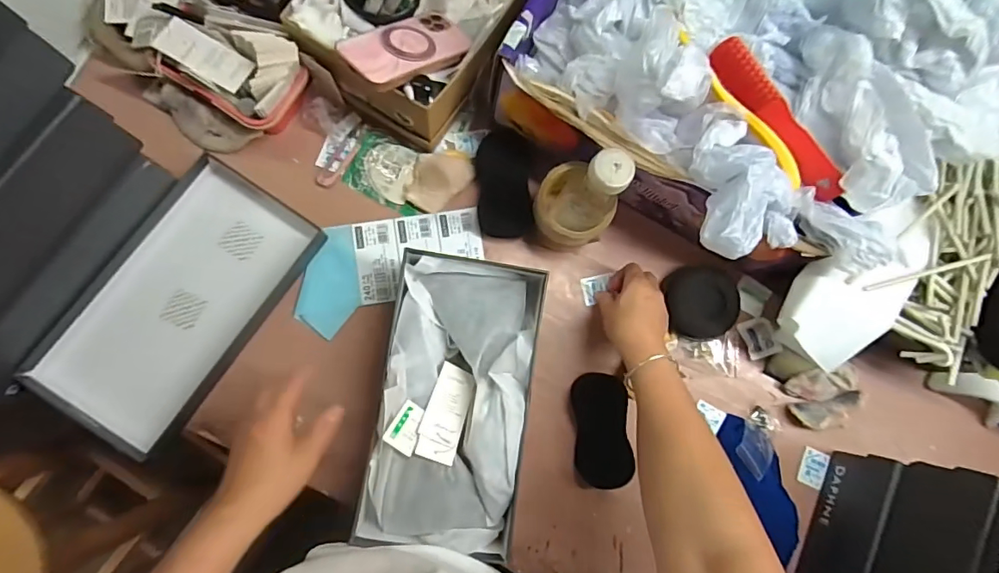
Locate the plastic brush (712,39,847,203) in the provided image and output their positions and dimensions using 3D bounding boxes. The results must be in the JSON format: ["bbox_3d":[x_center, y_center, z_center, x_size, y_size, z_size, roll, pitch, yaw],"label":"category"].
[{"bbox_3d":[0.278,-0.168,0.499,0.028,0.030,0.189,-36,88,-9],"label":"plastic brush"}]

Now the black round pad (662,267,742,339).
[{"bbox_3d":[0.252,0.020,0.611,0.089,0.046,0.088,5,82,-6],"label":"black round pad"}]

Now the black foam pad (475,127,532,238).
[{"bbox_3d":[0.005,-0.125,0.610,0.068,0.013,0.126,3,101,17],"label":"black foam pad"}]

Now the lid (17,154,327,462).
[{"bbox_3d":[-0.354,0.018,0.560,0.163,0.044,0.305,34,81,-1],"label":"lid"}]

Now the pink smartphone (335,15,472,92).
[{"bbox_3d":[-0.094,-0.256,0.534,0.145,0.014,0.081,-33,76,-30],"label":"pink smartphone"}]

